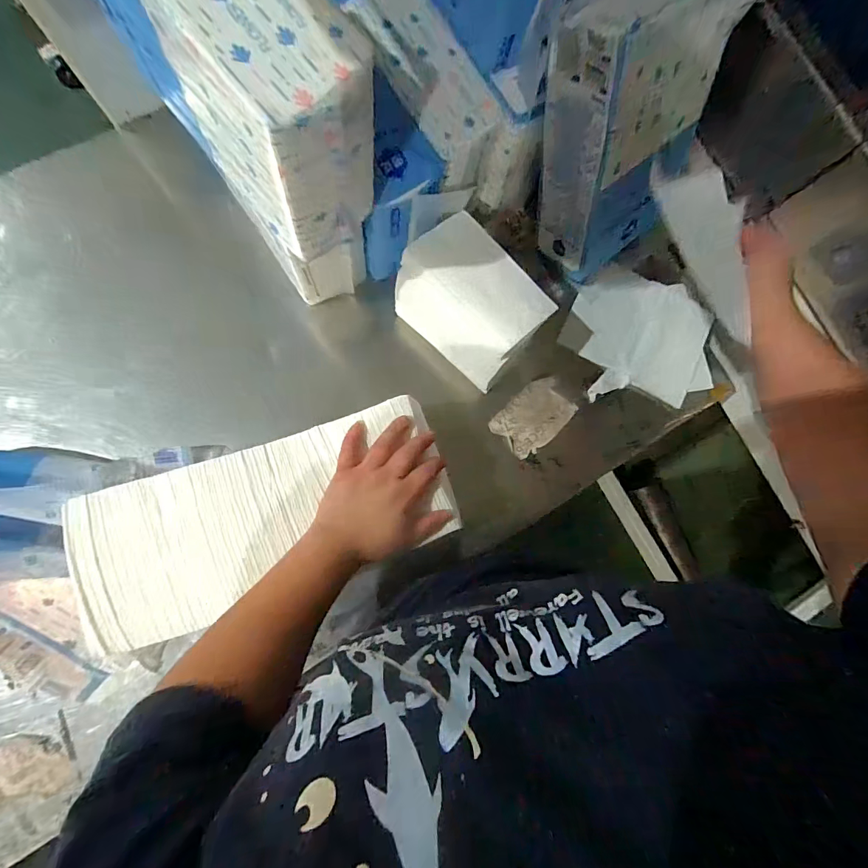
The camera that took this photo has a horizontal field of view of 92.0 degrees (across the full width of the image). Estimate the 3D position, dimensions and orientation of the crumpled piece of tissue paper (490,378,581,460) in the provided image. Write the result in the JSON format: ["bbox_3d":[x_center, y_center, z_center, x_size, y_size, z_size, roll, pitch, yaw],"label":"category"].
[{"bbox_3d":[0.133,-0.021,0.550,0.103,0.006,0.071,-41,88,-9],"label":"crumpled piece of tissue paper"}]

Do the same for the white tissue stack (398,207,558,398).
[{"bbox_3d":[0.042,-0.154,0.497,0.157,0.123,0.110,44,81,1],"label":"white tissue stack"}]

